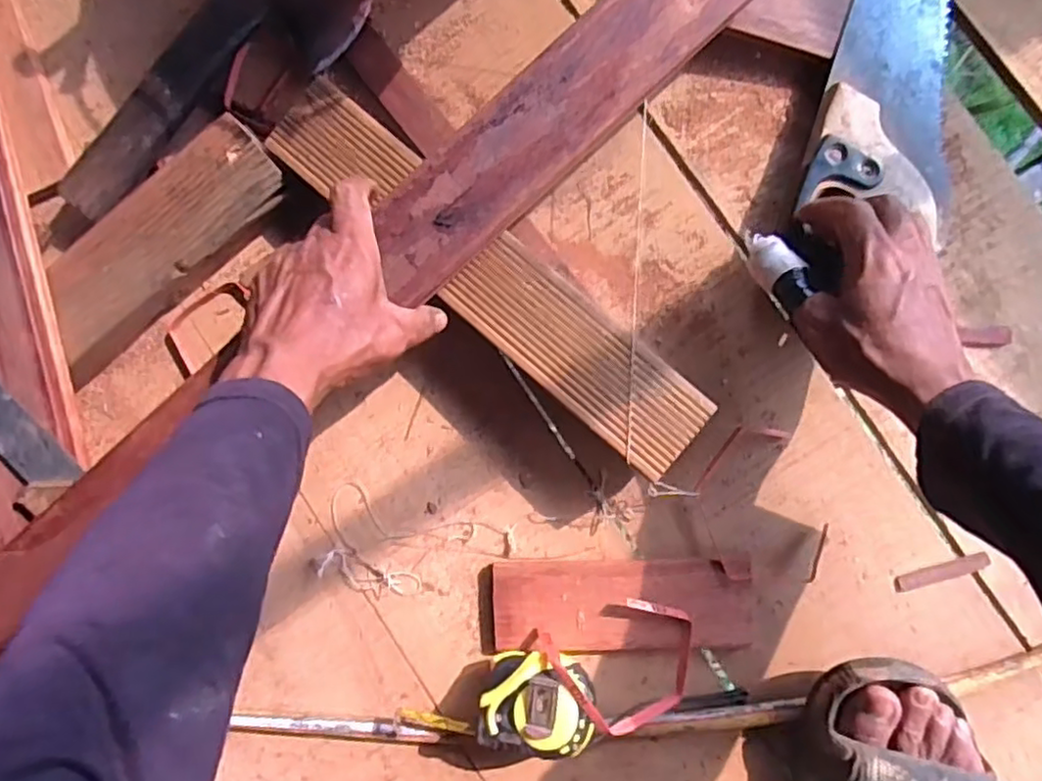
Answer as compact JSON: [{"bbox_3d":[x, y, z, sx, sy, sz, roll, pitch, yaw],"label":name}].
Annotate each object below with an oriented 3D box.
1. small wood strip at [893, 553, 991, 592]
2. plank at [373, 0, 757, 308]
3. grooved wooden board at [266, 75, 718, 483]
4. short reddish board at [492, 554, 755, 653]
[{"bbox_3d":[0.306,0.132,0.475,0.065,0.007,0.012,-20,87,4],"label":"small wood strip"},{"bbox_3d":[0.036,-0.193,0.429,0.335,0.013,0.066,-42,85,2],"label":"plank"},{"bbox_3d":[-0.029,-0.087,0.462,0.372,0.020,0.066,42,92,5],"label":"grooved wooden board"},{"bbox_3d":[0.075,0.159,0.487,0.188,0.019,0.065,-3,88,5],"label":"short reddish board"}]

